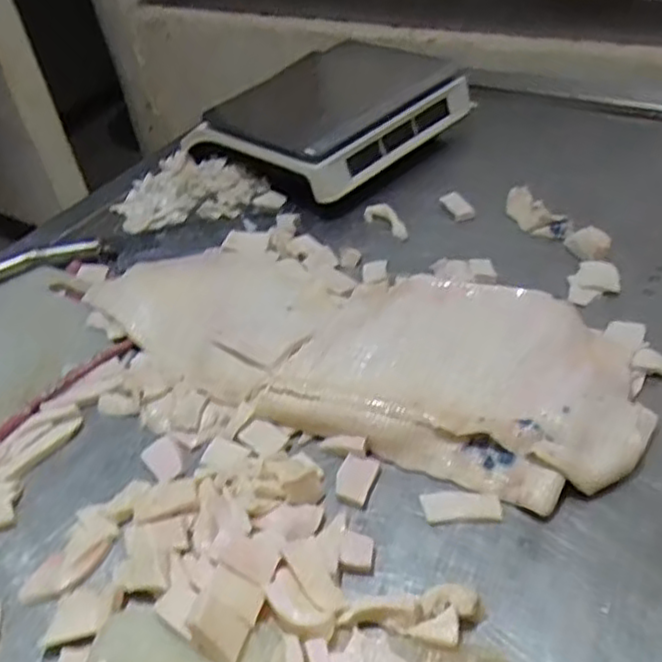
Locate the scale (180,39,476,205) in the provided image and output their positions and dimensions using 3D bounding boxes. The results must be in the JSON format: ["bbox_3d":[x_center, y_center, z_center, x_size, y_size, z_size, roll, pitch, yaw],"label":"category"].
[{"bbox_3d":[-0.003,-0.324,1.066,0.305,0.088,0.330,28,53,35],"label":"scale"}]

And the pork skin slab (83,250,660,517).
[{"bbox_3d":[0.008,-0.001,0.709,0.596,0.061,0.224,15,46,25],"label":"pork skin slab"}]

